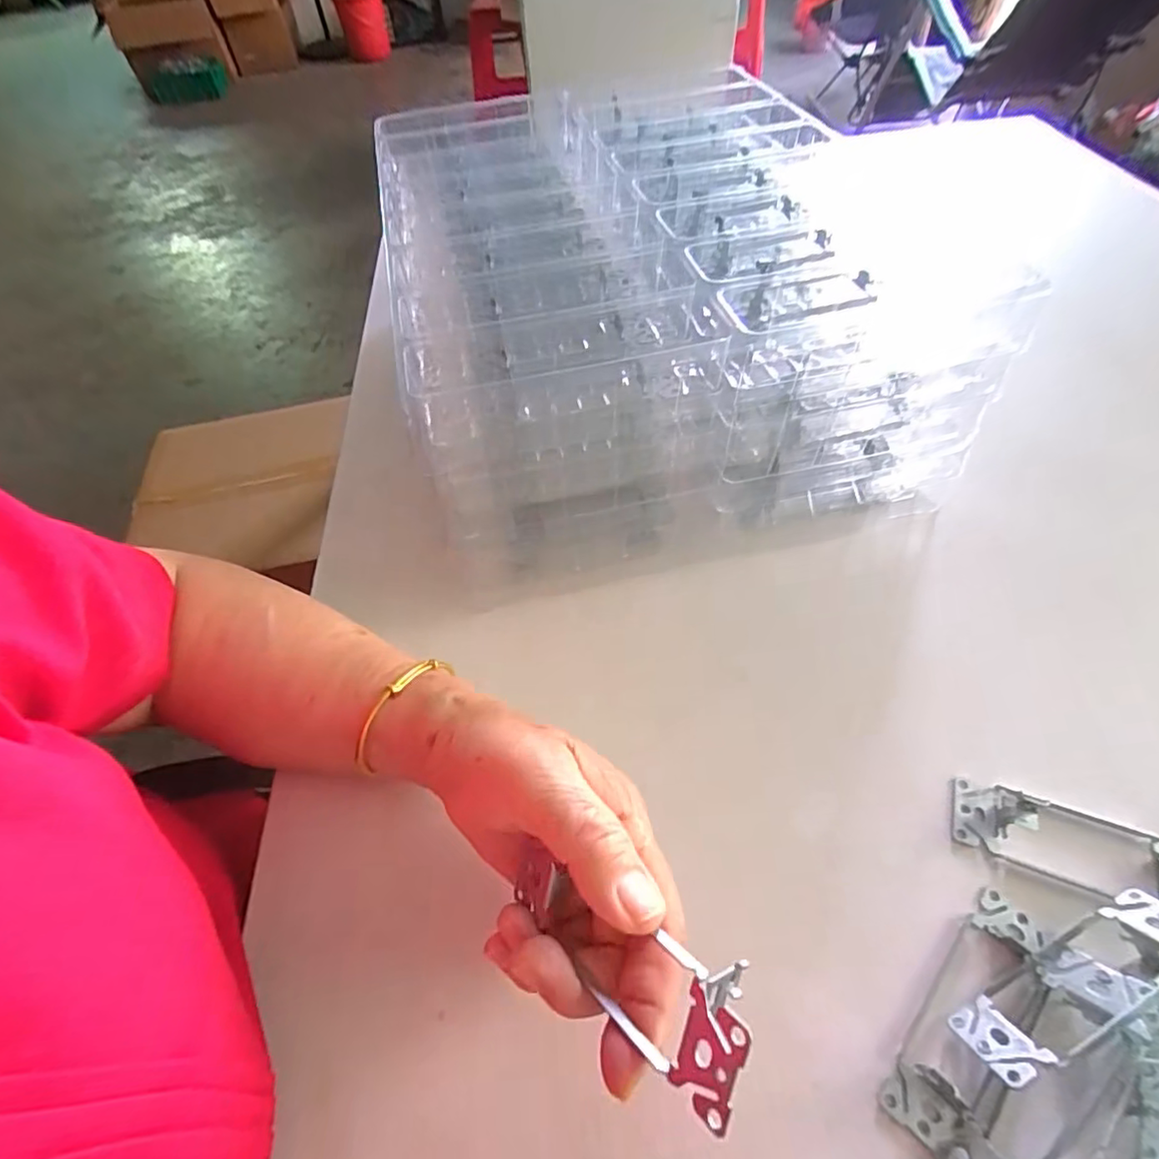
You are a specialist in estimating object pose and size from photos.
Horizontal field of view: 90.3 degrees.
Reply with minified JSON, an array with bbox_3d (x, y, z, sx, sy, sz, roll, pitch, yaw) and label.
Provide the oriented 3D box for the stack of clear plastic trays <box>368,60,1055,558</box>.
[{"bbox_3d":[0.052,-0.212,0.447,0.350,0.159,0.383,-8,54,-1],"label":"stack of clear plastic trays"}]

